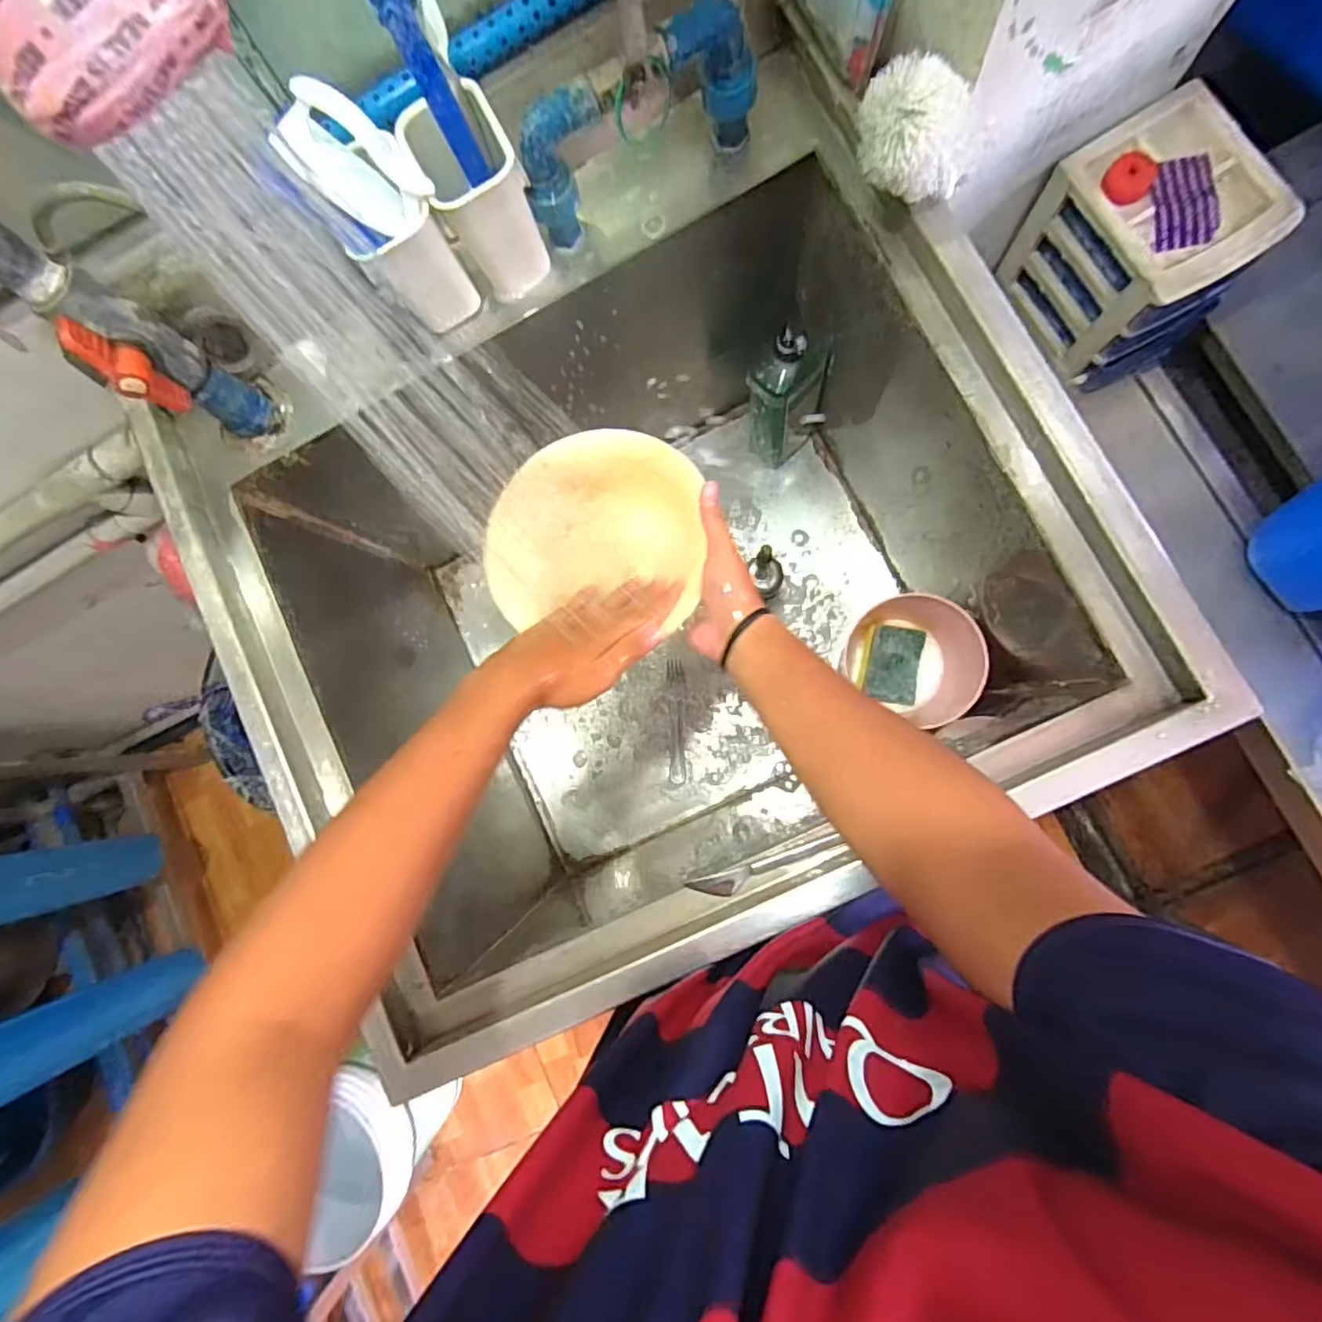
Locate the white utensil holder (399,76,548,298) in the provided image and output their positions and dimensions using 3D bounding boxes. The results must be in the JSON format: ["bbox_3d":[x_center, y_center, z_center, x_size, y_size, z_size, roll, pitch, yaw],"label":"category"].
[{"bbox_3d":[-0.142,-0.374,0.505,0.073,0.114,0.081,-26,83,5],"label":"white utensil holder"}]

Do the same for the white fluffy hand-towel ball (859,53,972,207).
[{"bbox_3d":[0.183,-0.380,0.442,0.077,0.064,0.065,-10,85,7],"label":"white fluffy hand-towel ball"}]

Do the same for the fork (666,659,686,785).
[{"bbox_3d":[0.021,0.088,0.885,0.026,0.009,0.175,0,86,8],"label":"fork"}]

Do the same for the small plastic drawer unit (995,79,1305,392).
[{"bbox_3d":[0.469,-0.403,0.606,0.142,0.145,0.176,-30,83,5],"label":"small plastic drawer unit"}]

